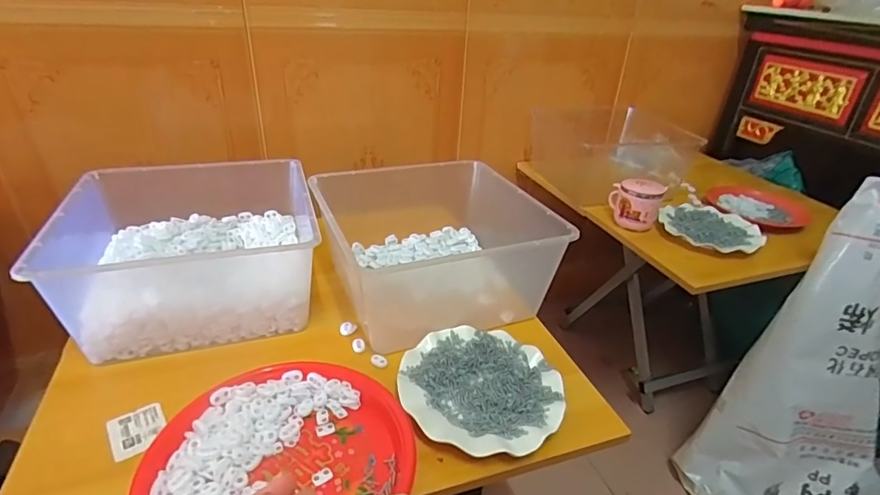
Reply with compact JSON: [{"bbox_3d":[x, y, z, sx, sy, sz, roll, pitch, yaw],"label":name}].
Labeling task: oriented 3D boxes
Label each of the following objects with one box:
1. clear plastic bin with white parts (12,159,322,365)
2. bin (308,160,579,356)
[{"bbox_3d":[-0.326,-0.001,0.650,0.286,0.138,0.270,-7,30,-18],"label":"clear plastic bin with white parts"},{"bbox_3d":[-0.009,-0.007,0.700,0.278,0.141,0.285,-9,31,-21],"label":"bin"}]

